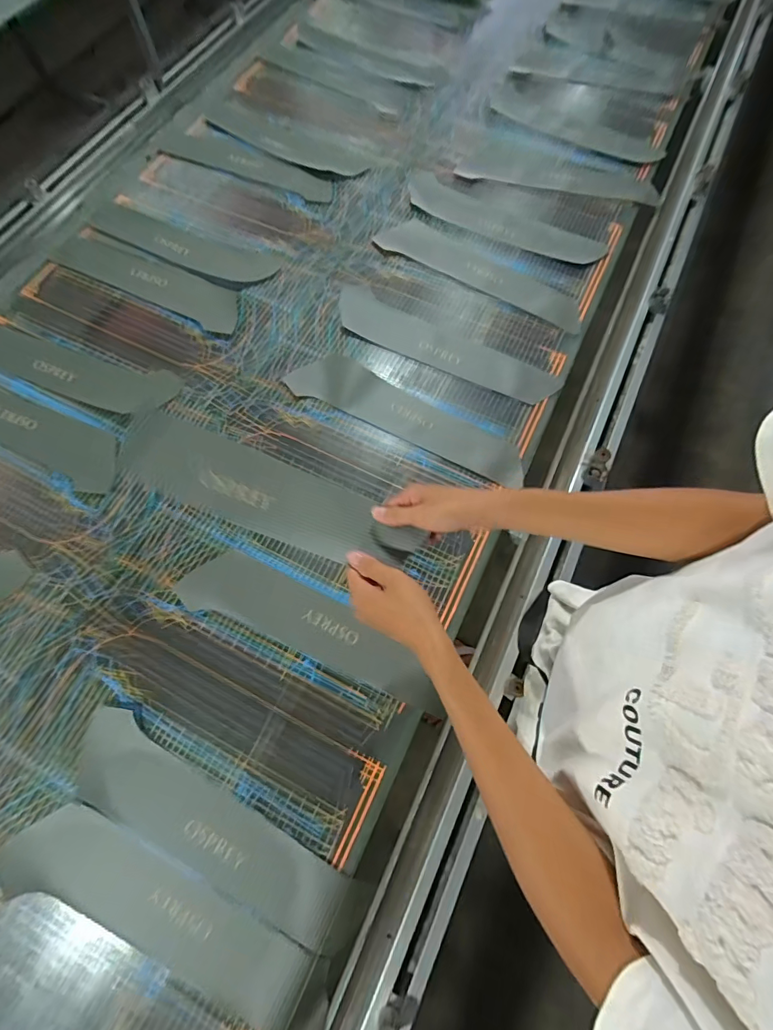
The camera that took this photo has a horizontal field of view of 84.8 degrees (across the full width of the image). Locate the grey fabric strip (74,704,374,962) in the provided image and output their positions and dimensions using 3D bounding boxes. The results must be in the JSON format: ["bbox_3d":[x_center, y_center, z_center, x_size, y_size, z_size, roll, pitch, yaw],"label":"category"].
[{"bbox_3d":[-0.228,0.407,0.548,0.425,0.010,0.105,25,74,10],"label":"grey fabric strip"}]

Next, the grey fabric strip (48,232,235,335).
[{"bbox_3d":[-0.478,-0.473,0.852,0.427,0.010,0.099,26,74,12],"label":"grey fabric strip"}]

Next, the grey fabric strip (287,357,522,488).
[{"bbox_3d":[0.037,-0.179,0.755,0.435,0.017,0.096,25,74,10],"label":"grey fabric strip"}]

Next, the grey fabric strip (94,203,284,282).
[{"bbox_3d":[-0.421,-0.561,0.885,0.417,0.017,0.097,23,73,9],"label":"grey fabric strip"}]

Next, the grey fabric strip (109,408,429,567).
[{"bbox_3d":[-0.140,-0.026,0.503,0.365,0.029,0.091,21,73,2],"label":"grey fabric strip"}]

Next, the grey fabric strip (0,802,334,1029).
[{"bbox_3d":[-0.275,0.490,0.520,0.434,0.007,0.108,19,73,8],"label":"grey fabric strip"}]

